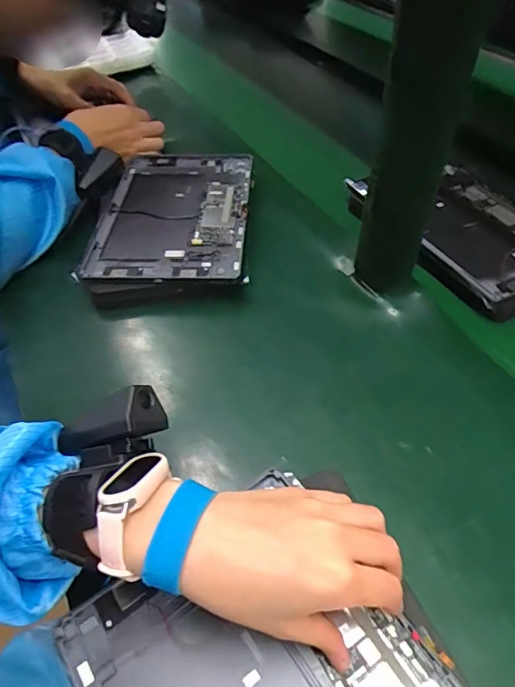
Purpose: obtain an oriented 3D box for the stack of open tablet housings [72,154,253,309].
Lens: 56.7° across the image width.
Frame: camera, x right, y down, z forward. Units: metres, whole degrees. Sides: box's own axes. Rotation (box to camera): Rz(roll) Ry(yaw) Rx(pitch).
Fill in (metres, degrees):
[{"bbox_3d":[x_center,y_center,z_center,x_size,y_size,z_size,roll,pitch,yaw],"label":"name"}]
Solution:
[{"bbox_3d":[-0.100,-0.145,0.567,0.176,0.032,0.251,0,46,0],"label":"stack of open tablet housings"}]

